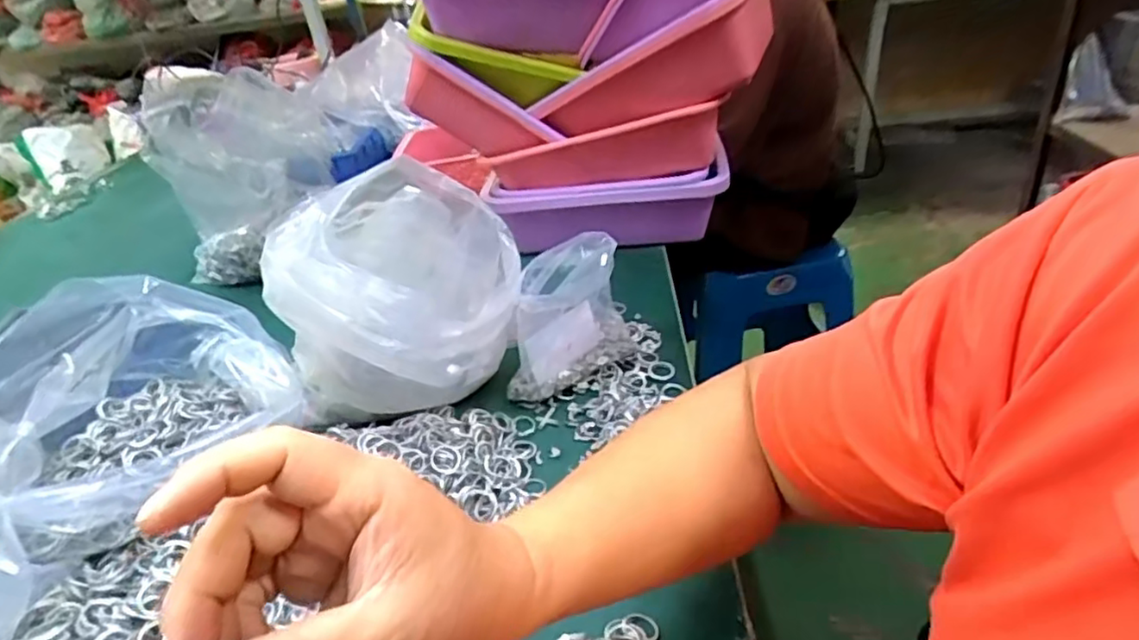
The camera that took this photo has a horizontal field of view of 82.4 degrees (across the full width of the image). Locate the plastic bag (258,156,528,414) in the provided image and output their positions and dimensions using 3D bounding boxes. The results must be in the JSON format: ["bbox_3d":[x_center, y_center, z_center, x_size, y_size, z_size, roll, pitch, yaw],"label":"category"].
[{"bbox_3d":[-0.137,-0.014,0.555,0.178,0.172,0.178,15,39,33],"label":"plastic bag"}]

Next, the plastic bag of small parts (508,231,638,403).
[{"bbox_3d":[0.001,0.004,0.578,0.064,0.127,0.127,21,42,40],"label":"plastic bag of small parts"}]

